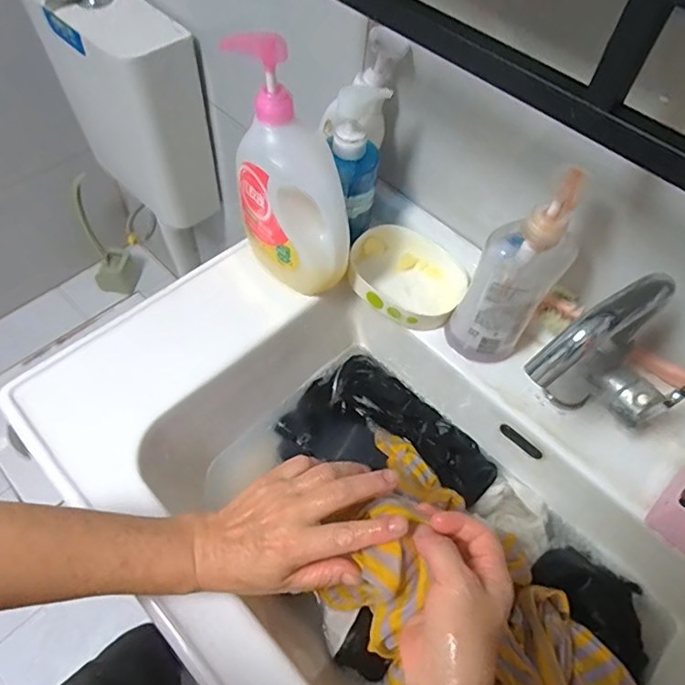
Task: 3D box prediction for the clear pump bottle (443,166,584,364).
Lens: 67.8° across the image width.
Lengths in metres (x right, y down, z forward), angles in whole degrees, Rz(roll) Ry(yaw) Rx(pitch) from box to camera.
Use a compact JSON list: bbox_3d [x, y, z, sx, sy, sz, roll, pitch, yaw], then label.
[{"bbox_3d":[0.161,-0.060,0.480,0.074,0.220,0.053,30,60,14],"label":"clear pump bottle"}]

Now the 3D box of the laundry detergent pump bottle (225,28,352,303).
[{"bbox_3d":[-0.049,-0.165,0.505,0.129,0.252,0.061,17,43,10],"label":"laundry detergent pump bottle"}]

